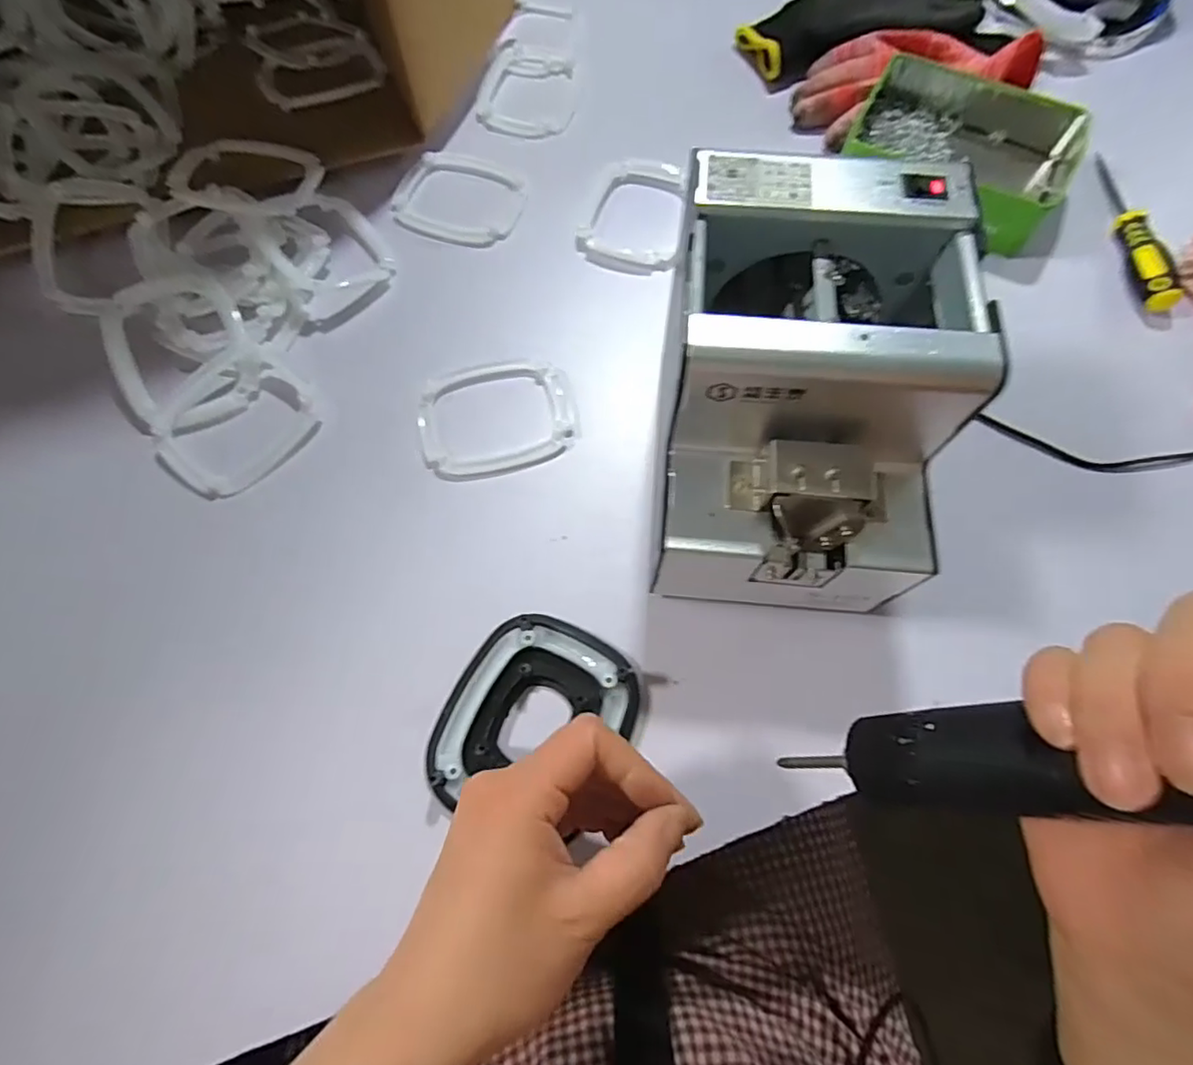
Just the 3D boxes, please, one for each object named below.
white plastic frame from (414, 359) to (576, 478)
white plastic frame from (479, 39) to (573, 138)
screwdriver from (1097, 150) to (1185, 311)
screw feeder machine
[{"bbox_3d":[-0.066,-0.080,0.399,0.105,0.007,0.081,-10,69,-3],"label":"white plastic frame"},{"bbox_3d":[-0.057,-0.379,0.509,0.083,0.013,0.097,14,69,6],"label":"white plastic frame"},{"bbox_3d":[0.386,-0.220,0.431,0.020,0.027,0.147,1,68,1],"label":"screwdriver"},{"bbox_3d":[0.097,-0.059,0.303,0.139,0.142,0.185,5,69,3],"label":"screw feeder machine"}]

